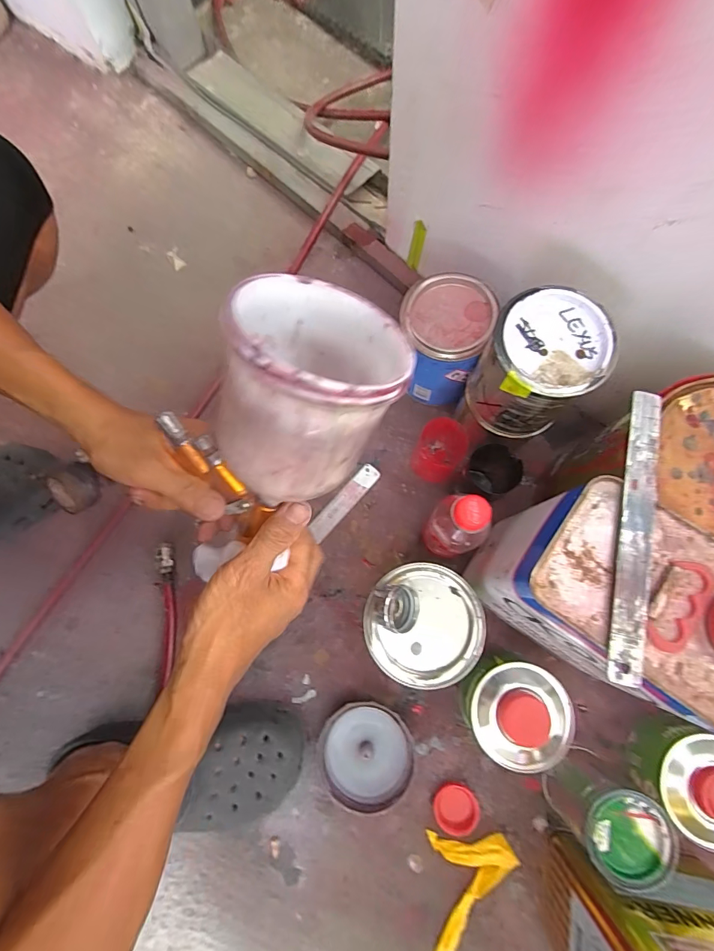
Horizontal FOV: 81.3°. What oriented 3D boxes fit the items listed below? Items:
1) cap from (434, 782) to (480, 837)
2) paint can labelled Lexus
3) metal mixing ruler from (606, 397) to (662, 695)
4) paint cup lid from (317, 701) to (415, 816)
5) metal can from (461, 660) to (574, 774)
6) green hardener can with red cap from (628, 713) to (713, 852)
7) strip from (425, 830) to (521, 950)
[{"bbox_3d":[0.109,0.367,0.457,0.048,0.012,0.045,0,78,1],"label":"cap"},{"bbox_3d":[0.167,-0.102,0.400,0.099,0.112,0.099,25,78,9],"label":"paint can labelled Lexus"},{"bbox_3d":[0.189,0.035,0.282,0.021,0.005,0.198,12,77,5],"label":"metal mixing ruler"},{"bbox_3d":[0.009,0.311,0.467,0.100,0.031,0.100,0,78,1],"label":"paint cup lid"},{"bbox_3d":[0.172,0.253,0.451,0.101,0.083,0.098,0,78,1],"label":"metal can"},{"bbox_3d":[0.350,0.316,0.432,0.092,0.080,0.097,0,78,1],"label":"green hardener can with red cap"},{"bbox_3d":[0.122,0.440,0.430,0.091,0.021,0.116,-3,78,0],"label":"strip"}]

